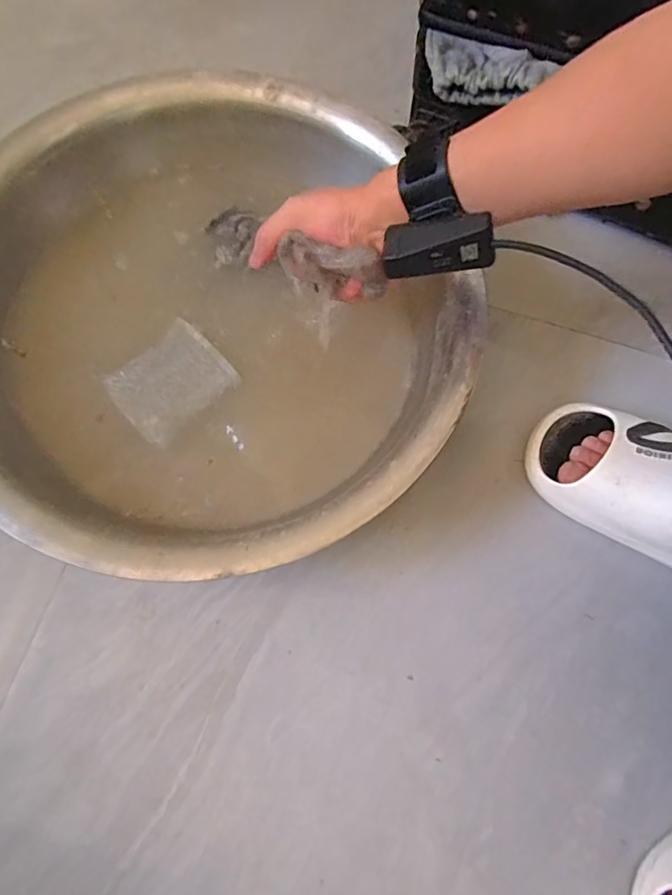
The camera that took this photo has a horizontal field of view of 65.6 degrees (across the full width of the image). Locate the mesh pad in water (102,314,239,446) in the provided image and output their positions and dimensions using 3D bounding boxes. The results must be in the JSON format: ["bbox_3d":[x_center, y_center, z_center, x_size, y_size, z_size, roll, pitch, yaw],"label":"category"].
[{"bbox_3d":[-0.145,-0.059,0.462,0.095,0.006,0.079,-42,79,-13],"label":"mesh pad in water"}]

